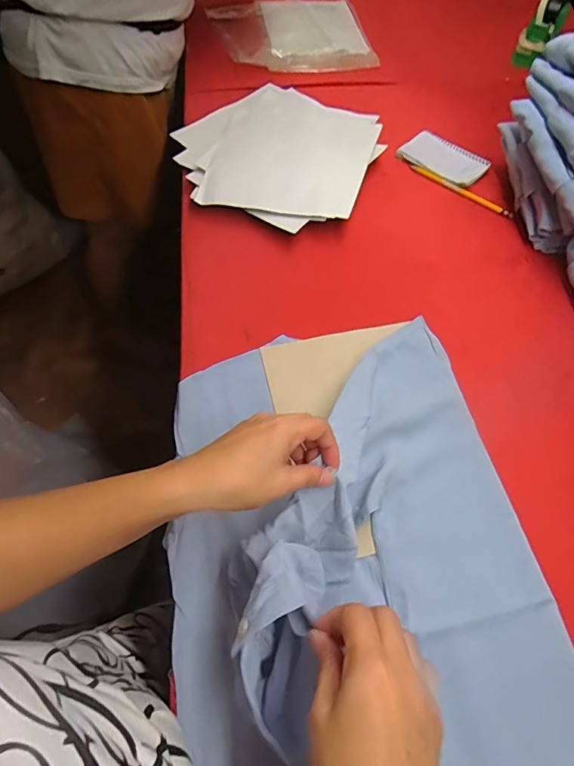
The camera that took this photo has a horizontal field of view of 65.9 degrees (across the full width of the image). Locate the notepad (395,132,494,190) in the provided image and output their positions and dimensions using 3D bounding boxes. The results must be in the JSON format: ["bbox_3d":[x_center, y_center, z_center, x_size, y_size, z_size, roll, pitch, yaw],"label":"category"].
[{"bbox_3d":[0.259,-0.370,0.729,0.131,0.007,0.088,37,69,16],"label":"notepad"}]

